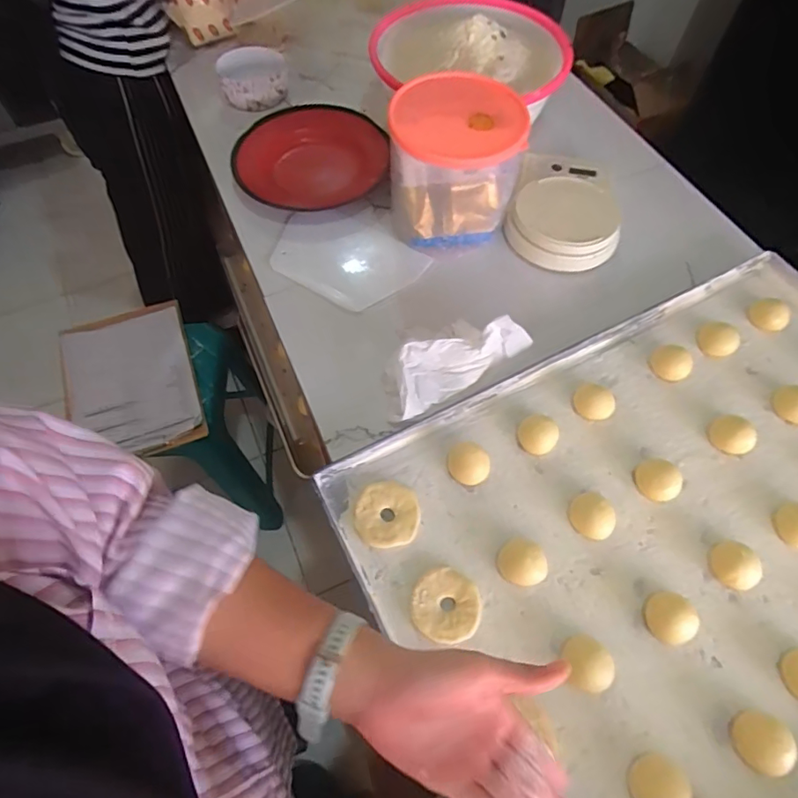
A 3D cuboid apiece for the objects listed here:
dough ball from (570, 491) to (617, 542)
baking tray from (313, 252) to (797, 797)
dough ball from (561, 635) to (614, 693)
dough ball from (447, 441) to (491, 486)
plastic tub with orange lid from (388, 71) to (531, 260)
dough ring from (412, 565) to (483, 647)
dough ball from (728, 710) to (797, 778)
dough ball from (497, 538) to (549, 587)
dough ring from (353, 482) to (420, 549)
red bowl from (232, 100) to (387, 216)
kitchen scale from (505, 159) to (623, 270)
[{"bbox_3d":[0.179,0.109,0.473,0.035,0.023,0.041,-36,67,-18],"label":"dough ball"},{"bbox_3d":[0.283,0.109,0.477,0.603,0.024,0.408,-26,64,-14],"label":"baking tray"},{"bbox_3d":[0.154,0.216,0.418,0.035,0.024,0.041,-8,61,-4],"label":"dough ball"},{"bbox_3d":[0.068,0.062,0.498,0.041,0.021,0.039,0,61,0],"label":"dough ball"},{"bbox_3d":[0.060,-0.277,0.609,0.137,0.146,0.142,0,61,0],"label":"plastic tub with orange lid"},{"bbox_3d":[0.041,0.178,0.442,0.058,0.011,0.058,0,61,0],"label":"dough ring"},{"bbox_3d":[0.277,0.262,0.390,0.035,0.024,0.041,5,61,2],"label":"dough ball"},{"bbox_3d":[0.109,0.147,0.456,0.035,0.029,0.039,-22,63,-12],"label":"dough ball"},{"bbox_3d":[-0.011,0.108,0.478,0.059,0.012,0.059,0,61,0],"label":"dough ring"},{"bbox_3d":[-0.118,-0.343,0.716,0.211,0.054,0.212,1,61,0],"label":"red bowl"},{"bbox_3d":[0.210,-0.245,0.653,0.133,0.042,0.184,14,62,7],"label":"kitchen scale"}]

